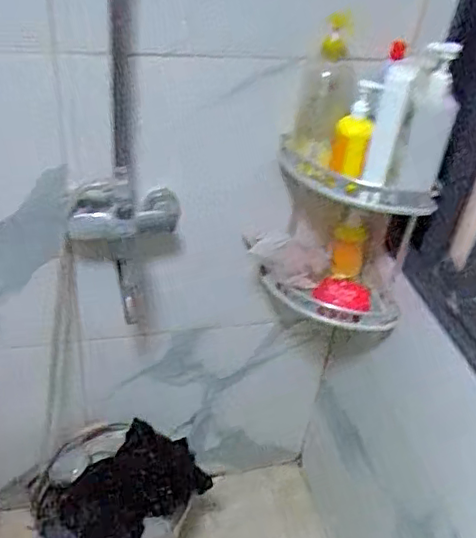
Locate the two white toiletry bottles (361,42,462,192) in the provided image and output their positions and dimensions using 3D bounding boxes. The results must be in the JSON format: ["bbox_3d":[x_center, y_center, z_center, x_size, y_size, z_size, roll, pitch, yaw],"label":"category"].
[{"bbox_3d":[0.274,-0.226,0.911,0.119,0.228,0.062,3,39,-6],"label":"two white toiletry bottles"}]

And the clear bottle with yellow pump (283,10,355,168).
[{"bbox_3d":[0.144,-0.298,0.985,0.082,0.255,0.077,3,39,-6],"label":"clear bottle with yellow pump"}]

